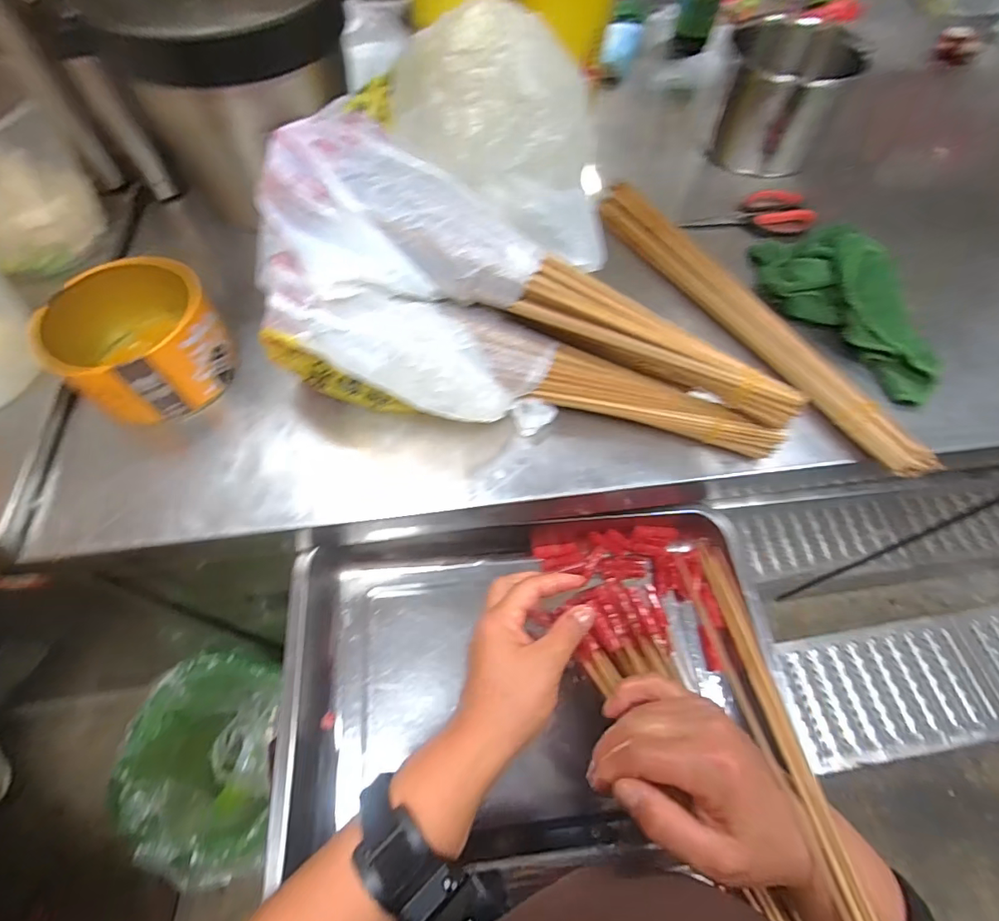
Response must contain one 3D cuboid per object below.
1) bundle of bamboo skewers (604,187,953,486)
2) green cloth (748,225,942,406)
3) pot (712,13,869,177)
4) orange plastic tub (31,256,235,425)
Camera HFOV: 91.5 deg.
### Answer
[{"bbox_3d":[0.227,-0.144,0.461,0.045,0.025,0.398,-27,64,-15],"label":"bundle of bamboo skewers"},{"bbox_3d":[0.323,-0.148,0.444,0.112,0.050,0.208,-11,61,-7],"label":"green cloth"},{"bbox_3d":[0.324,-0.428,0.576,0.128,0.126,0.105,-8,61,-5],"label":"pot"},{"bbox_3d":[-0.291,-0.097,0.399,0.117,0.074,0.114,0,60,0],"label":"orange plastic tub"}]

